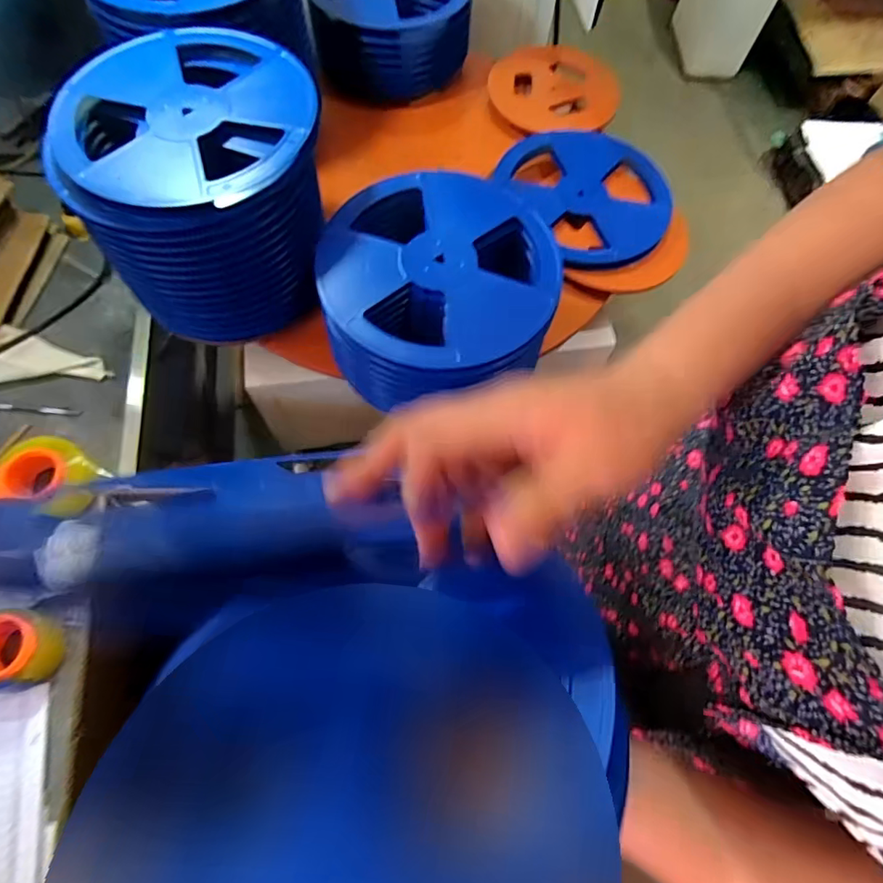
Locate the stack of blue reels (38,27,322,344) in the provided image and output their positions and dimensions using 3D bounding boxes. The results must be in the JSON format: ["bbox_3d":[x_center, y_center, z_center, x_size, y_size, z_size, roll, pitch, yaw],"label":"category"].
[{"bbox_3d":[-0.328,-0.368,0.787,0.323,0.245,0.337,-4,68,-4],"label":"stack of blue reels"}]

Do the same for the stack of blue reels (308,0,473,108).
[{"bbox_3d":[-0.104,-0.862,1.112,0.314,0.167,0.348,-2,68,-3],"label":"stack of blue reels"}]

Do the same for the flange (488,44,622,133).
[{"bbox_3d":[0.234,-0.730,1.121,0.258,0.041,0.238,0,74,-1],"label":"flange"}]

